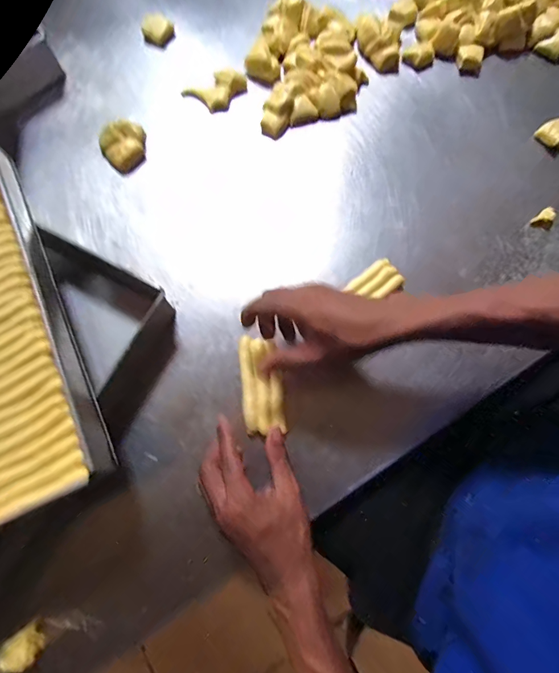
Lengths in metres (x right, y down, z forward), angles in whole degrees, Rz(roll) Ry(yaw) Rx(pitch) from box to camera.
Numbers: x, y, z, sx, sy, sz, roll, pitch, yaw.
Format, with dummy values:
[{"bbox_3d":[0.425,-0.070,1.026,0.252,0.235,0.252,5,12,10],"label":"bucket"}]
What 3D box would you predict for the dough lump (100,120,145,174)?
[{"bbox_3d":[-0.218,-0.271,0.506,0.064,0.035,0.054,-29,75,-7],"label":"dough lump"}]

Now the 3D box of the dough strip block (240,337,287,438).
[{"bbox_3d":[-0.022,0.052,0.407,0.048,0.012,0.111,-12,75,-3],"label":"dough strip block"}]

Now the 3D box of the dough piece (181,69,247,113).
[{"bbox_3d":[-0.096,-0.383,0.541,0.074,0.019,0.076,37,77,11],"label":"dough piece"}]

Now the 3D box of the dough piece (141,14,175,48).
[{"bbox_3d":[-0.198,-0.498,0.578,0.049,0.026,0.055,-19,74,-4],"label":"dough piece"}]

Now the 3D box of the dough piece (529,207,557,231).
[{"bbox_3d":[0.352,-0.154,0.471,0.034,0.011,0.023,-38,76,-10],"label":"dough piece"}]

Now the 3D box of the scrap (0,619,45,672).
[{"bbox_3d":[-0.247,0.299,0.340,0.034,0.016,0.030,-30,75,-8],"label":"scrap"}]

